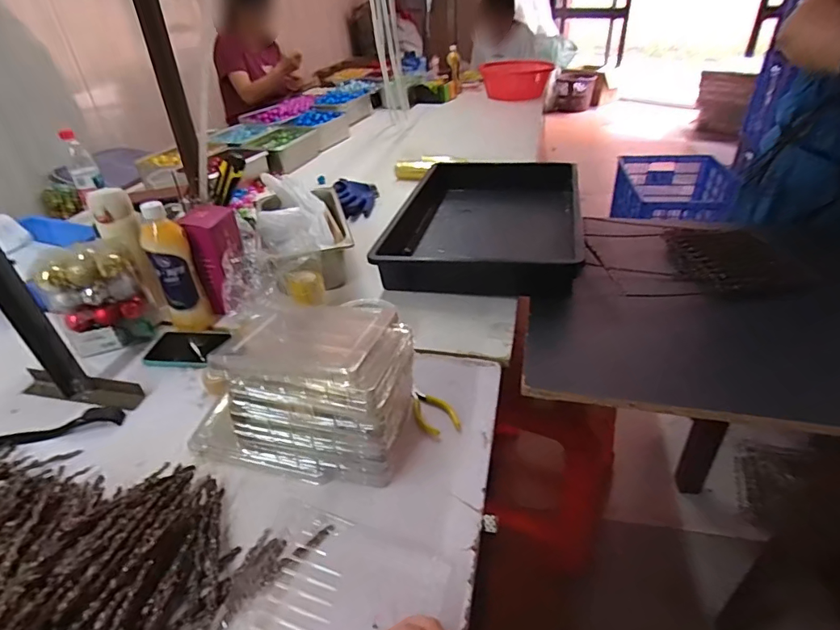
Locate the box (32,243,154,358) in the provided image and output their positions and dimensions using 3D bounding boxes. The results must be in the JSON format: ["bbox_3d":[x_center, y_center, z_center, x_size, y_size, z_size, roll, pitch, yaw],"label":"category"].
[{"bbox_3d":[-0.508,-0.031,0.753,0.112,0.148,0.094,-16,37,-18],"label":"box"}]

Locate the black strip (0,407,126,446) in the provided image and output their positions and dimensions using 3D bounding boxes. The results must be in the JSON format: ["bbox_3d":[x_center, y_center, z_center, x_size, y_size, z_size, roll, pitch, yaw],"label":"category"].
[{"bbox_3d":[-0.519,0.157,0.625,0.232,0.015,0.030,-12,36,-13],"label":"black strip"}]

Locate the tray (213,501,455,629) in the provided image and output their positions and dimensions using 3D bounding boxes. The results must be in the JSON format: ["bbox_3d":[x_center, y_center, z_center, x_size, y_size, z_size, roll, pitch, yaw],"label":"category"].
[{"bbox_3d":[-0.075,0.263,0.431,0.185,0.025,0.150,11,40,16],"label":"tray"}]

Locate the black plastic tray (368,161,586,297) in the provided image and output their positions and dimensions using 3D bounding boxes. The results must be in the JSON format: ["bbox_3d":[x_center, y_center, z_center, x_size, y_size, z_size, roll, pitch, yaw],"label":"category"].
[{"bbox_3d":[0.138,-0.212,1.017,0.371,0.100,0.505,4,36,11],"label":"black plastic tray"}]

